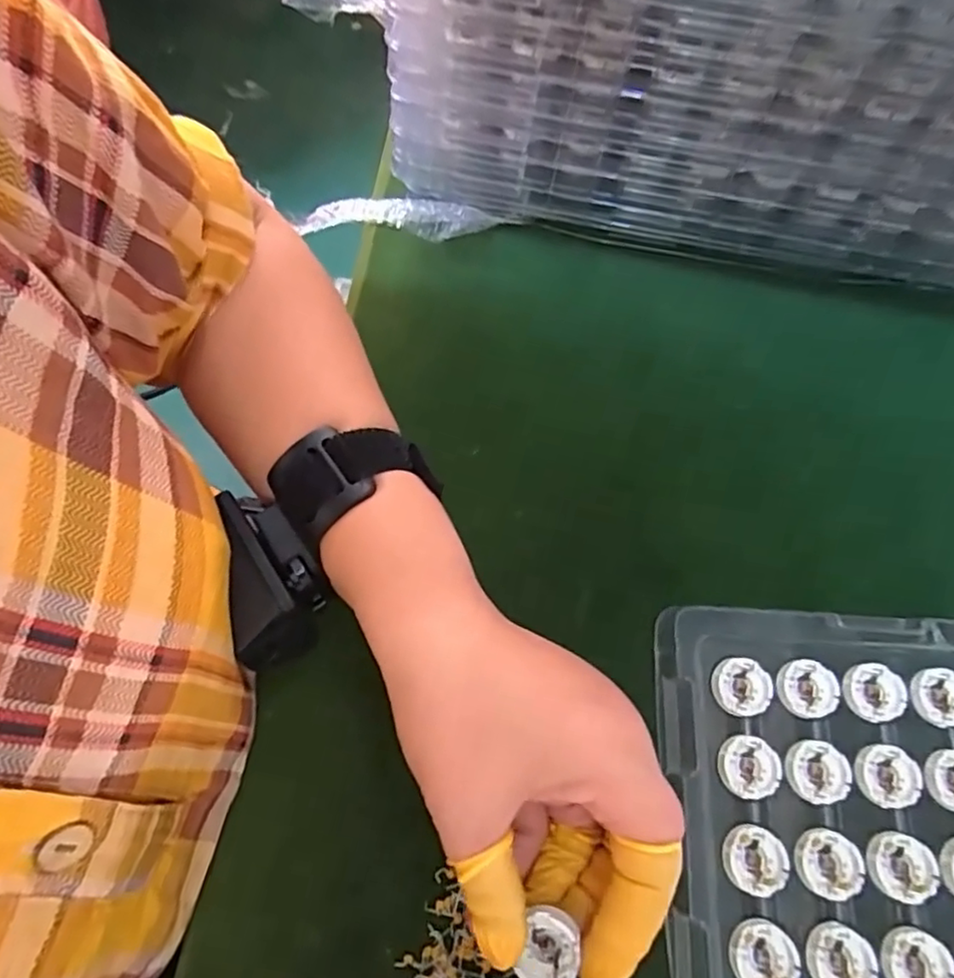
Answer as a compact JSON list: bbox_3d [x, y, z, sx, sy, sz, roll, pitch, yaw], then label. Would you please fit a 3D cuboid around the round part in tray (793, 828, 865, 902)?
[{"bbox_3d":[0.133,0.142,0.241,0.024,0.004,0.023,1,69,-3],"label":"round part in tray"}]

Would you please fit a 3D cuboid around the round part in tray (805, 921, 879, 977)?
[{"bbox_3d":[0.132,0.171,0.230,0.024,0.004,0.023,1,69,-3],"label":"round part in tray"}]

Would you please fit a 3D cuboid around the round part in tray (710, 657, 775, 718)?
[{"bbox_3d":[0.110,0.082,0.264,0.024,0.004,0.023,1,69,-3],"label":"round part in tray"}]

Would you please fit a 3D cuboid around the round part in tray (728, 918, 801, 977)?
[{"bbox_3d":[0.104,0.170,0.230,0.024,0.004,0.023,1,69,-3],"label":"round part in tray"}]

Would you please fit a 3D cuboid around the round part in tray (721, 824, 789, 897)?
[{"bbox_3d":[0.106,0.141,0.241,0.024,0.004,0.023,1,69,-3],"label":"round part in tray"}]

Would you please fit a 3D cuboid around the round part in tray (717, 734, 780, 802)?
[{"bbox_3d":[0.108,0.111,0.253,0.024,0.004,0.023,0,68,0],"label":"round part in tray"}]

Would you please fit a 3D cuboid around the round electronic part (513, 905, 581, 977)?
[{"bbox_3d":[0.023,0.146,0.201,0.017,0.009,0.021,12,69,4],"label":"round electronic part"}]

